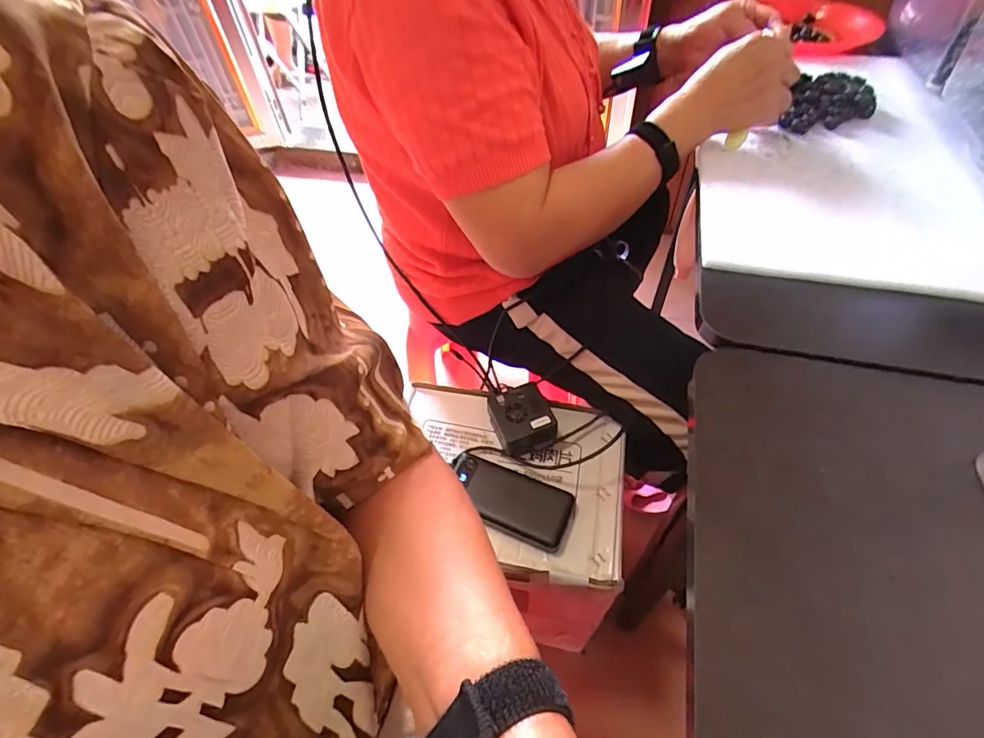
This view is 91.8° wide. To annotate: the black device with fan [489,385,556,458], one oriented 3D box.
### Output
[{"bbox_3d":[0.040,0.071,0.653,0.078,0.050,0.082,-16,52,-8],"label":"black device with fan"}]

